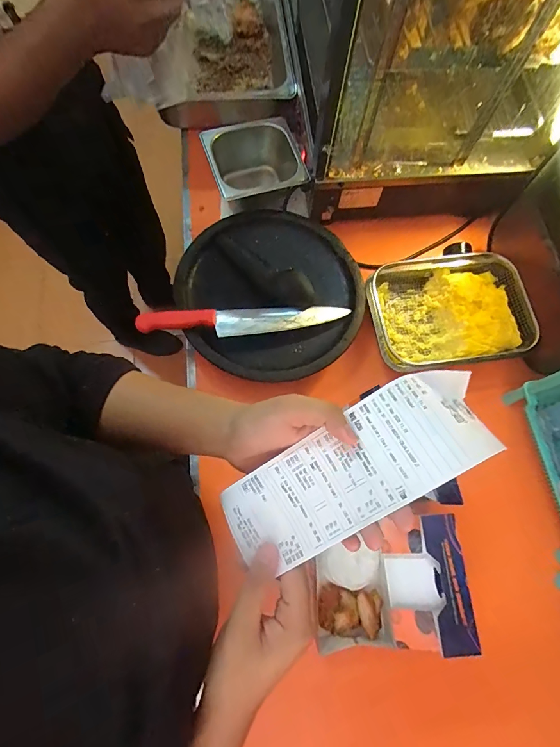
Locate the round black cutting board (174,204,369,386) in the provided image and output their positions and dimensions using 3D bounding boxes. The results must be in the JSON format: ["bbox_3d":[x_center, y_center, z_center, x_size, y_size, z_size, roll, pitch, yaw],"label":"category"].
[{"bbox_3d":[-0.016,-0.151,0.678,0.328,0.032,0.326,1,76,-6],"label":"round black cutting board"}]

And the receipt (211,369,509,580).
[{"bbox_3d":[0.056,0.075,0.286,0.212,0.045,0.075,-32,76,8],"label":"receipt"}]

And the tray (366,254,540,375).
[{"bbox_3d":[0.333,-0.122,0.717,0.324,0.054,0.230,-7,73,-4],"label":"tray"}]

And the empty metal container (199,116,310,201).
[{"bbox_3d":[-0.046,-0.414,0.752,0.187,0.108,0.170,-15,74,-7],"label":"empty metal container"}]

